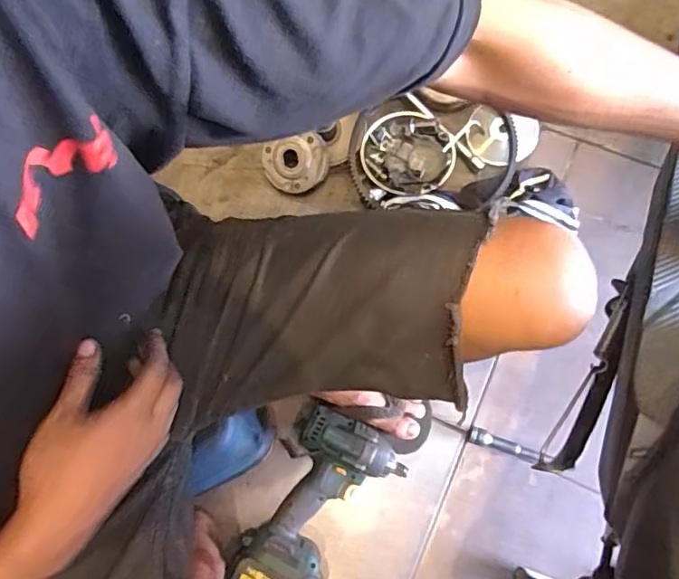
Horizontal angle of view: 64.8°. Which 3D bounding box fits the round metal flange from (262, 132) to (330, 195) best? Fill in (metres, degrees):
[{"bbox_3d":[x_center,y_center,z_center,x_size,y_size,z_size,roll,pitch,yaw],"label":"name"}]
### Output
[{"bbox_3d":[-0.070,-0.209,0.886,0.107,0.044,0.093,-22,97,21],"label":"round metal flange"}]

